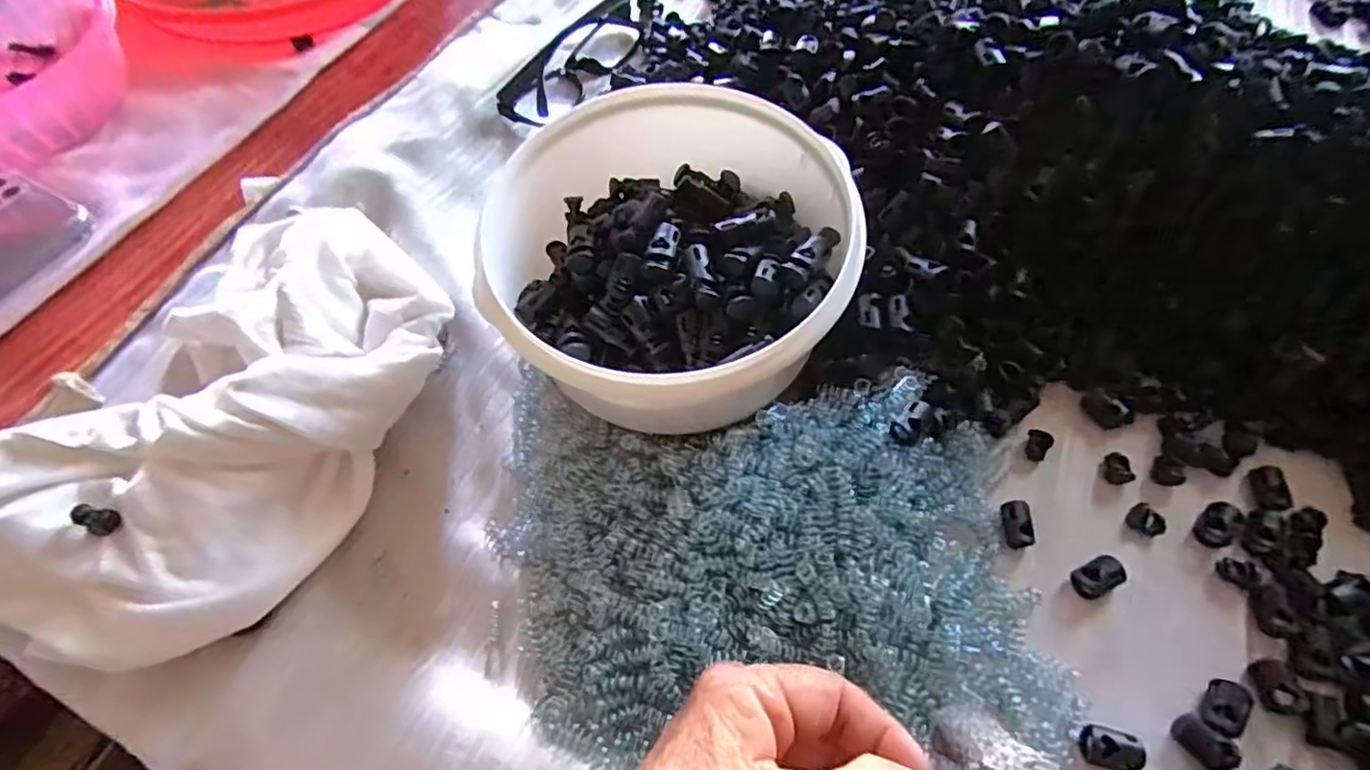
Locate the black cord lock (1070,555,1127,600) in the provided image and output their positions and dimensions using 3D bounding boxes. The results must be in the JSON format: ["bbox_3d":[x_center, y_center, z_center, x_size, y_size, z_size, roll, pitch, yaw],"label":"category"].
[{"bbox_3d":[0.178,0.084,0.280,0.020,0.011,0.013,-22,63,-14],"label":"black cord lock"}]

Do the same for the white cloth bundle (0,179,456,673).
[{"bbox_3d":[-0.199,0.010,0.285,0.140,0.063,0.216,19,61,9],"label":"white cloth bundle"}]

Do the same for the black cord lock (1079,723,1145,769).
[{"bbox_3d":[0.165,0.140,0.250,0.020,0.009,0.014,13,60,6],"label":"black cord lock"}]

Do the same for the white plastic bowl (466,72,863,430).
[{"bbox_3d":[-0.010,-0.056,0.305,0.162,0.087,0.156,1,60,-1],"label":"white plastic bowl"}]

